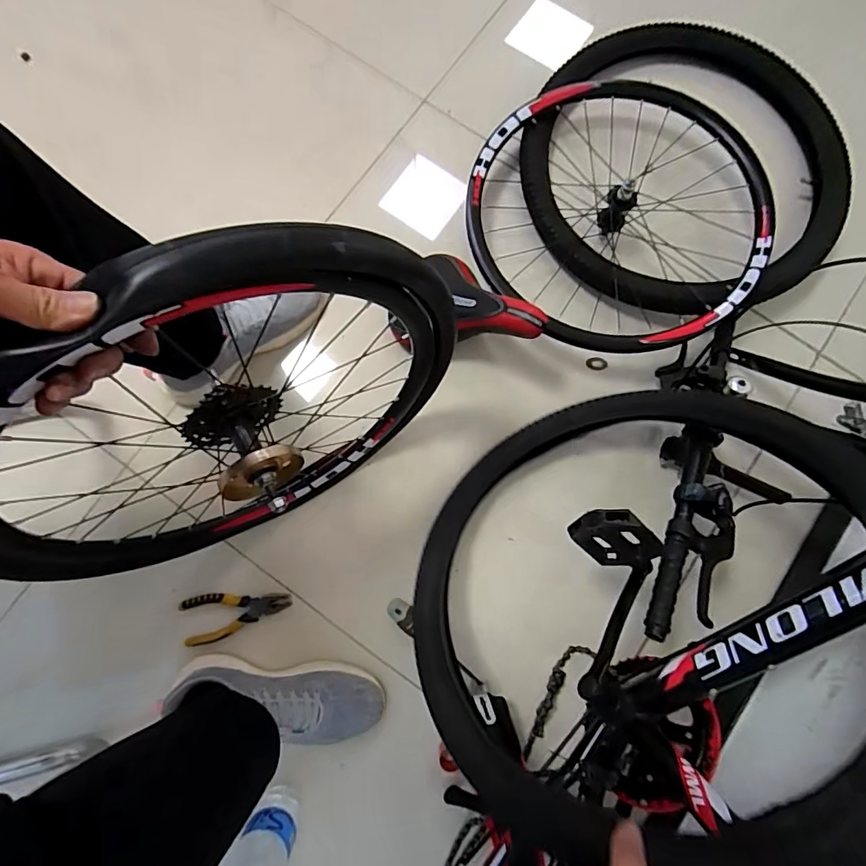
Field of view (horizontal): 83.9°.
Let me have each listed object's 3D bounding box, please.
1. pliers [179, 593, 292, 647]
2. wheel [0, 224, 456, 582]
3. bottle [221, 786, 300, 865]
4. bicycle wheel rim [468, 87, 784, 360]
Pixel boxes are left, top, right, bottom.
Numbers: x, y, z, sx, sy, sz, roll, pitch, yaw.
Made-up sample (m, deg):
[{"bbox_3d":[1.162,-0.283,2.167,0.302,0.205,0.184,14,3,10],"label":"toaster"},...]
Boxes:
[{"bbox_3d":[-0.292,0.268,0.719,0.156,0.016,0.068,-11,80,-2],"label":"pliers"},{"bbox_3d":[-0.202,0.010,0.517,0.493,0.477,0.103,-32,81,-5],"label":"wheel"},{"bbox_3d":[-0.210,0.510,0.569,0.067,0.191,0.067,26,81,4],"label":"bottle"},{"bbox_3d":[0.289,-0.342,0.738,0.451,0.087,0.455,0,80,0],"label":"bicycle wheel rim"}]

